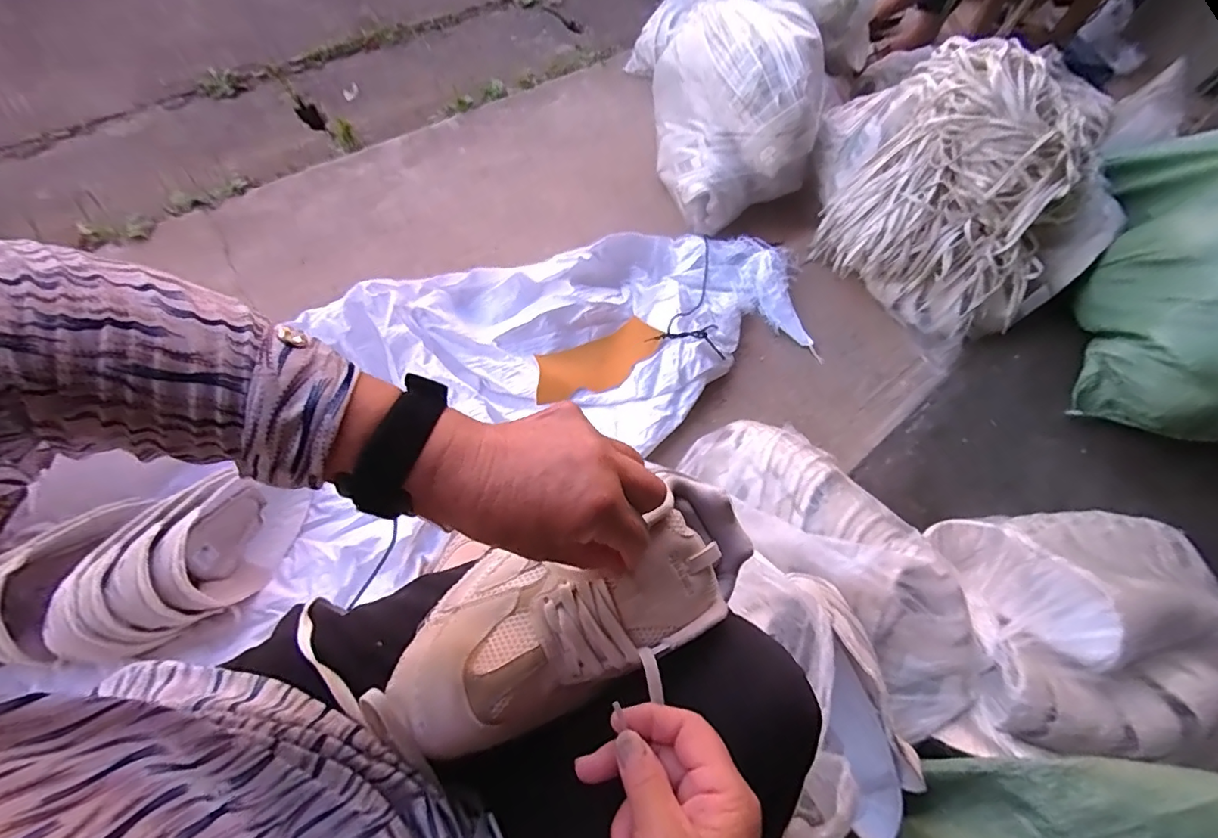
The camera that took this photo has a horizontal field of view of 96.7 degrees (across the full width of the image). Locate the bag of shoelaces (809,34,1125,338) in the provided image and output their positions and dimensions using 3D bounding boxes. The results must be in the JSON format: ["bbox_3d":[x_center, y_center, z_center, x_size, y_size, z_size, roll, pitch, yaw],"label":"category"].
[{"bbox_3d":[0.642,-0.435,1.010,0.432,0.301,0.506,-28,69,-19],"label":"bag of shoelaces"}]

